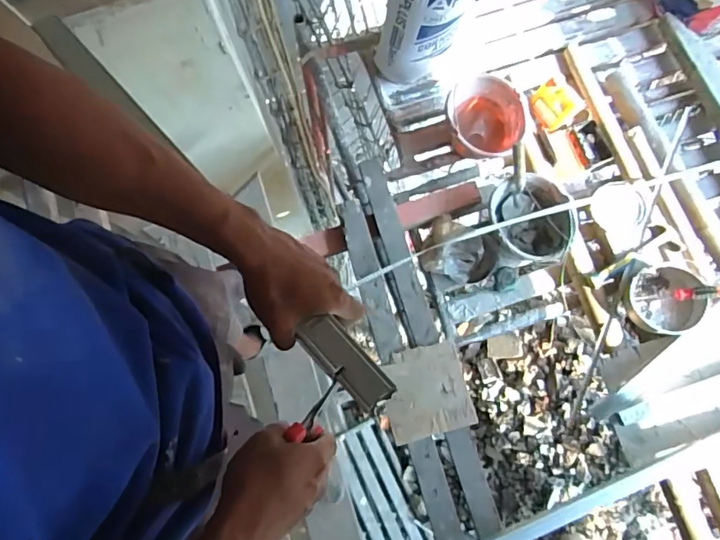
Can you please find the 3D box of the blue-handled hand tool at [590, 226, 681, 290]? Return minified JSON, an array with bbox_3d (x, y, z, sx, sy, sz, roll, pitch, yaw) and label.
[{"bbox_3d":[0.766,-0.038,1.395,0.269,0.034,0.084,-27,80,-3],"label":"blue-handled hand tool"}]

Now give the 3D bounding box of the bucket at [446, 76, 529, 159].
[{"bbox_3d":[0.371,-0.444,1.491,0.232,0.171,0.250,0,80,1],"label":"bucket"}]

